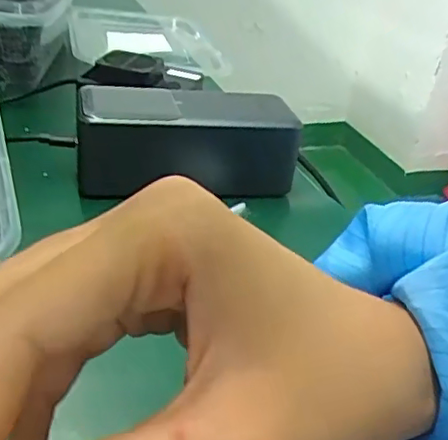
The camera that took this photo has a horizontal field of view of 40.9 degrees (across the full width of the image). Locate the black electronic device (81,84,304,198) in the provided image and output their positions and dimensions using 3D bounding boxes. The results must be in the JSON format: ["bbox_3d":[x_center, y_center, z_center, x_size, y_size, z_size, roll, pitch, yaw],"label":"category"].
[{"bbox_3d":[-0.022,-0.044,0.369,0.130,0.062,0.055,-2,32,-16],"label":"black electronic device"}]

